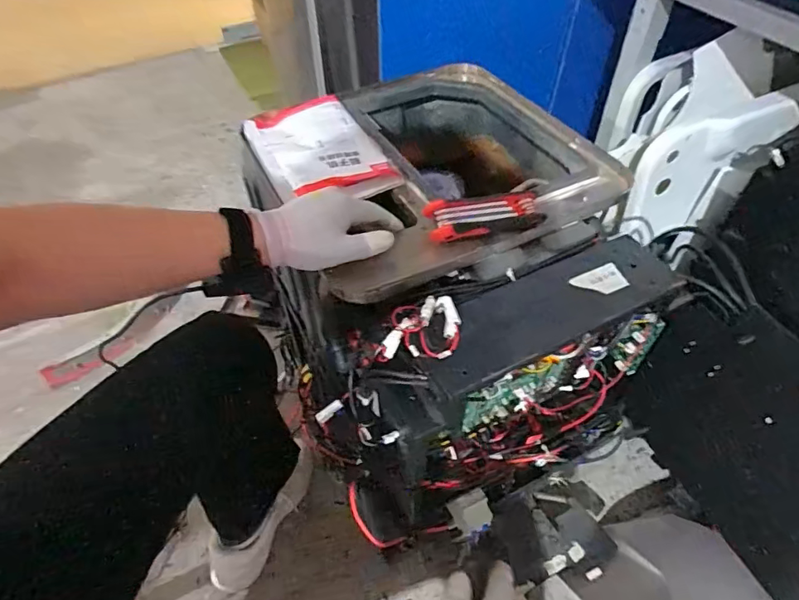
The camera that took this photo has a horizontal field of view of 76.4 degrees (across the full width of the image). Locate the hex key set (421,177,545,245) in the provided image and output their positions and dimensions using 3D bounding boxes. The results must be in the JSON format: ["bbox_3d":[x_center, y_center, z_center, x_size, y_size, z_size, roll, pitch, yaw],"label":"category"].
[{"bbox_3d":[0.096,-0.091,0.542,0.135,0.030,0.052,-13,52,-12],"label":"hex key set"}]

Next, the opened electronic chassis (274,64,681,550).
[{"bbox_3d":[0.057,-0.040,0.700,0.381,0.335,0.529,-16,53,-14],"label":"opened electronic chassis"}]

